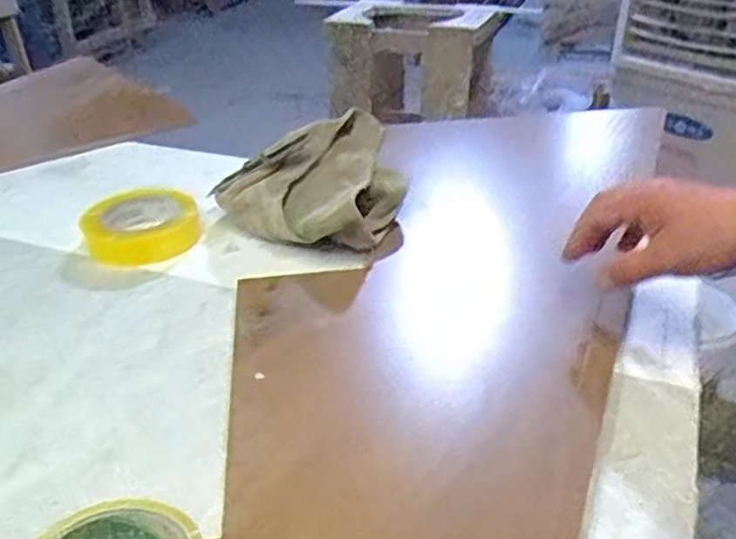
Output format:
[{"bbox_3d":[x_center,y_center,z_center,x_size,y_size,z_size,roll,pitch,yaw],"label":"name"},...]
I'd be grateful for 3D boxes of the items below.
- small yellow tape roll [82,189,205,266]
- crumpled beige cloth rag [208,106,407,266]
[{"bbox_3d":[-0.240,-0.048,0.749,0.116,0.048,0.108,-1,32,1],"label":"small yellow tape roll"},{"bbox_3d":[-0.056,-0.089,0.743,0.184,0.104,0.189,-12,33,-16],"label":"crumpled beige cloth rag"}]

